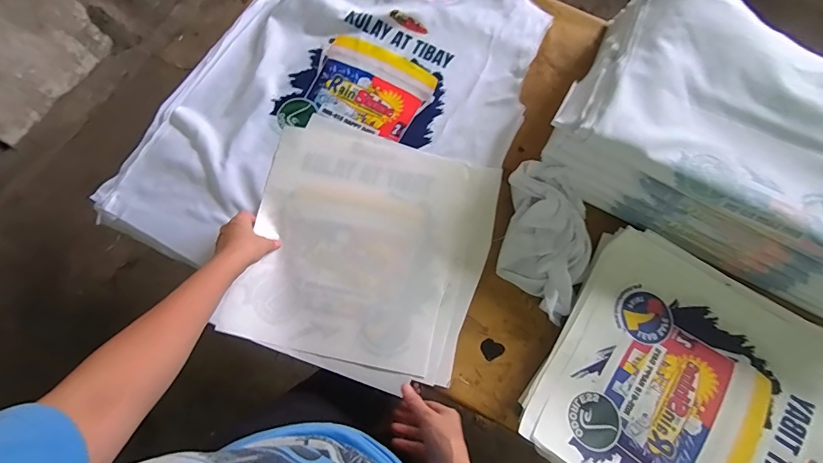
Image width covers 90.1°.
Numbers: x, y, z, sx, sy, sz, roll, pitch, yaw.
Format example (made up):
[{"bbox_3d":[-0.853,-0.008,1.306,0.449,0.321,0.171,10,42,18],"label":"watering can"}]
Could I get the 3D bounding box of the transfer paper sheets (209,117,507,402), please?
[{"bbox_3d":[-0.074,0.020,0.643,0.361,0.039,0.374,17,73,5],"label":"transfer paper sheets"}]

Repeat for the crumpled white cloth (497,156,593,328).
[{"bbox_3d":[0.214,0.016,0.647,0.134,0.051,0.240,9,74,0],"label":"crumpled white cloth"}]

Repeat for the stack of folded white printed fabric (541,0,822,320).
[{"bbox_3d":[0.540,-0.137,0.634,0.576,0.132,0.366,28,75,5],"label":"stack of folded white printed fabric"}]

